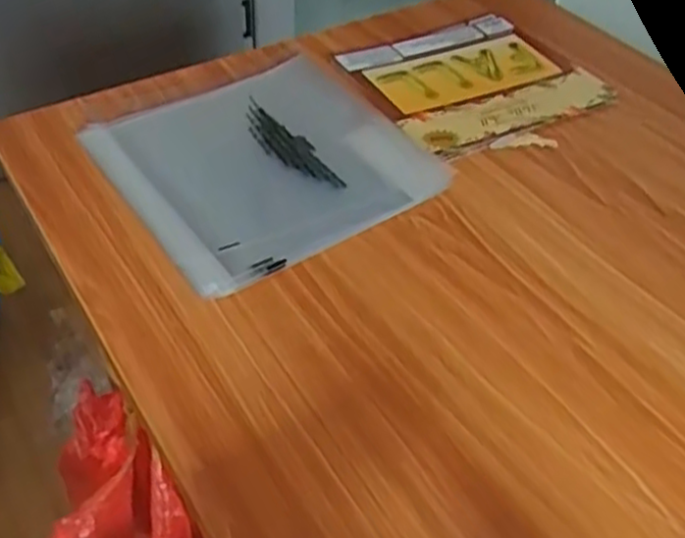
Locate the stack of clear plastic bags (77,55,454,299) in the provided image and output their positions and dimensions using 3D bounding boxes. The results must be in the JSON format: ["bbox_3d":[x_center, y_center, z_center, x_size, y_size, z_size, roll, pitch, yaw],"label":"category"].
[{"bbox_3d":[-0.056,-0.082,0.541,0.207,0.012,0.196,-27,53,-25],"label":"stack of clear plastic bags"}]

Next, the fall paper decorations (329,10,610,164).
[{"bbox_3d":[0.117,-0.161,0.629,0.182,0.008,0.168,-21,51,-20],"label":"fall paper decorations"}]

